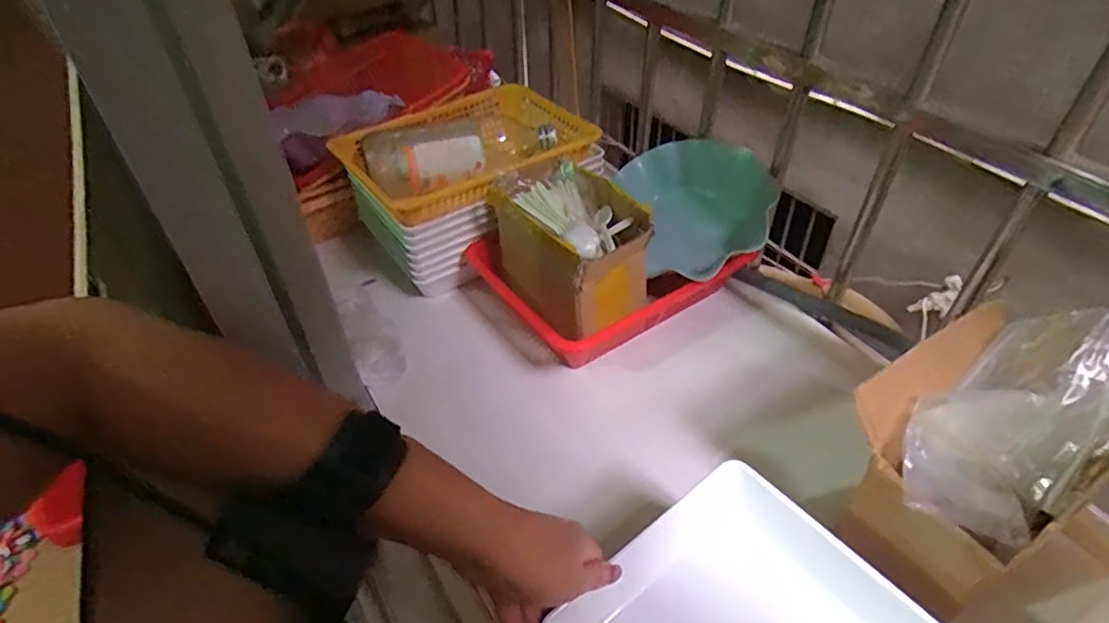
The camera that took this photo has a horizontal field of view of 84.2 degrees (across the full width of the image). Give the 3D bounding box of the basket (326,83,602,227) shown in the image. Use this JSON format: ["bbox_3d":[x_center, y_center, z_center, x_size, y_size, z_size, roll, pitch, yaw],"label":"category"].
[{"bbox_3d":[-0.102,-0.197,0.815,0.302,0.088,0.225,-27,49,-25],"label":"basket"}]

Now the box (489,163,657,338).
[{"bbox_3d":[0.015,-0.062,0.711,0.117,0.153,0.193,-23,47,-21],"label":"box"}]

